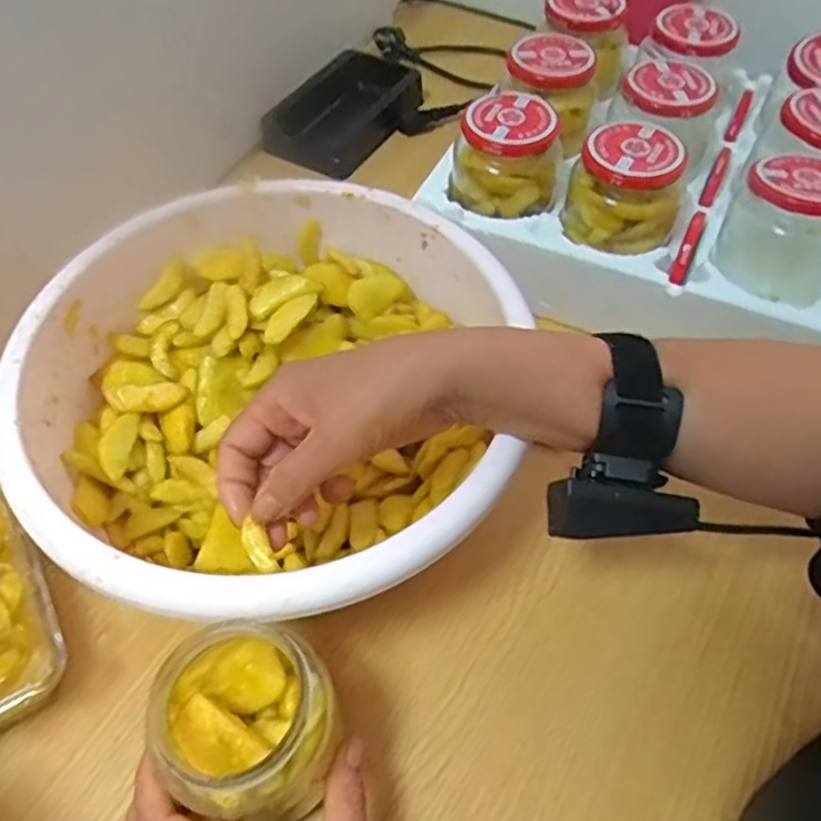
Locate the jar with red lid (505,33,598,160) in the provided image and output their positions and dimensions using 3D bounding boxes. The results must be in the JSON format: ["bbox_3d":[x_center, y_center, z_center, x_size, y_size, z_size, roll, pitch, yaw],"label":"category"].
[{"bbox_3d":[0.119,-0.263,0.582,0.071,0.069,0.065,0,55,0],"label":"jar with red lid"}]

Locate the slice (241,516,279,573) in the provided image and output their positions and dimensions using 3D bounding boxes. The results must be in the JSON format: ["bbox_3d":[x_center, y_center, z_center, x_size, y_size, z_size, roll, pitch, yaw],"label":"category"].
[{"bbox_3d":[-0.073,0.065,0.332,0.010,0.004,0.028,-28,77,-18],"label":"slice"}]

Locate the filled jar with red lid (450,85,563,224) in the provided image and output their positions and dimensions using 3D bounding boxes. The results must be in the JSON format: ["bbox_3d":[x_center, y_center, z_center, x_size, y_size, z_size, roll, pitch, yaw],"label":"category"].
[{"bbox_3d":[0.076,-0.193,0.534,0.072,0.065,0.072,0,55,0],"label":"filled jar with red lid"}]

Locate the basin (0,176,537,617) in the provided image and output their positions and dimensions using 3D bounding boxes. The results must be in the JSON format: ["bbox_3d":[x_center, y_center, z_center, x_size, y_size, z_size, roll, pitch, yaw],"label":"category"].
[{"bbox_3d":[-0.090,-0.002,0.446,0.263,0.121,0.284,0,55,0],"label":"basin"}]

